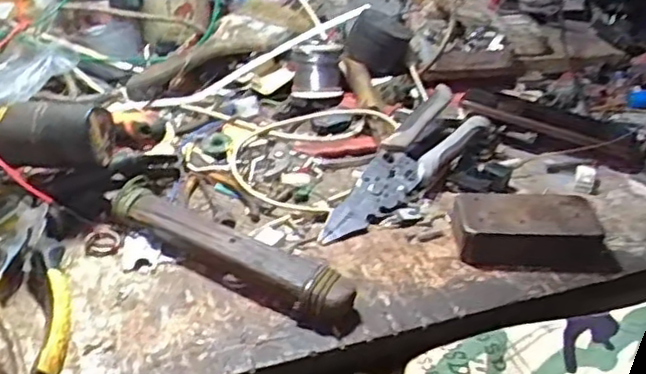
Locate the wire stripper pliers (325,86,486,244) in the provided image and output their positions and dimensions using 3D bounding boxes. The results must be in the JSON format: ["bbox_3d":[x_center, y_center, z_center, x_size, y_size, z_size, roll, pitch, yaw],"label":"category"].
[{"bbox_3d":[0.069,-0.018,0.592,0.051,0.028,0.200,27,54,30],"label":"wire stripper pliers"}]

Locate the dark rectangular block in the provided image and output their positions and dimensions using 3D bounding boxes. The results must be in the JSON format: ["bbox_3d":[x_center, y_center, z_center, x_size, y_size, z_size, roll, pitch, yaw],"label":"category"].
[{"bbox_3d":[0.159,0.033,0.526,0.113,0.032,0.054,5,35,2],"label":"dark rectangular block"}]

